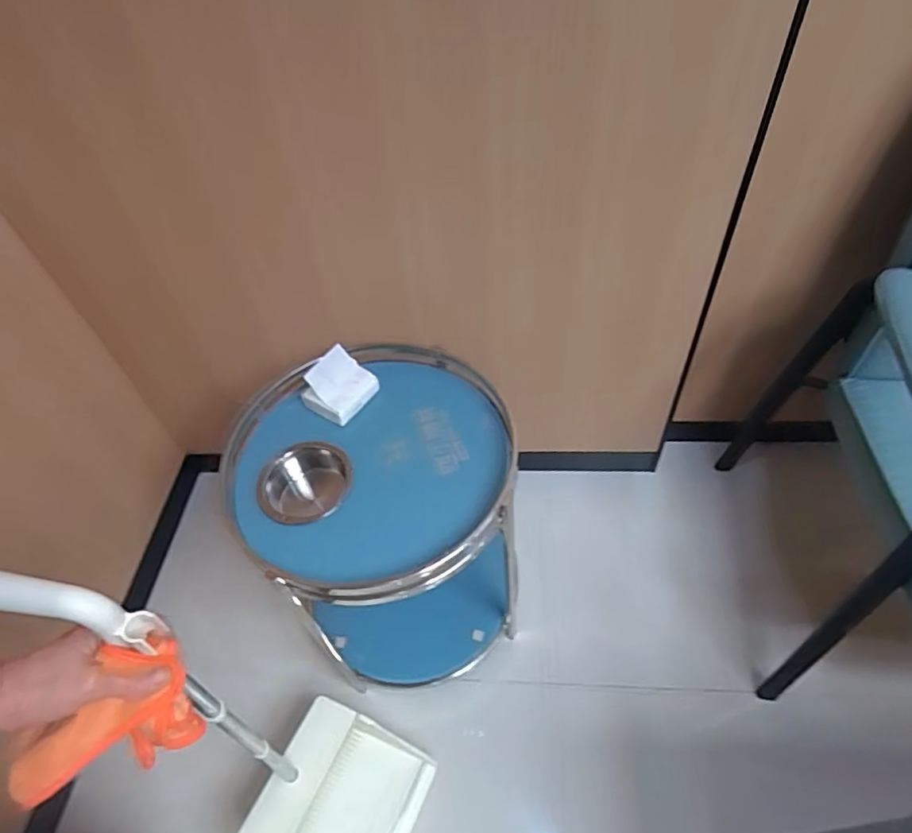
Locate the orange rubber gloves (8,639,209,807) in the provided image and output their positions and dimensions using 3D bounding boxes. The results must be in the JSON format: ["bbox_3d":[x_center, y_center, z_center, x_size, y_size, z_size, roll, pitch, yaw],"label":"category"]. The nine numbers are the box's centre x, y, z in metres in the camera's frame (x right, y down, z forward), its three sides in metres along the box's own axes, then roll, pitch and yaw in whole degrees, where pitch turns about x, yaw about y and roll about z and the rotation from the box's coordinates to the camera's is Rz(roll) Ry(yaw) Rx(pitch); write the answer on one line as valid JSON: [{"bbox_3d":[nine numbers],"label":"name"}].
[{"bbox_3d":[-0.273,0.250,0.457,0.142,0.116,0.052,-38,57,-24],"label":"orange rubber gloves"}]

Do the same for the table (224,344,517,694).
[{"bbox_3d":[-0.122,0.208,1.064,0.448,0.516,0.437,-2,51,5],"label":"table"}]

